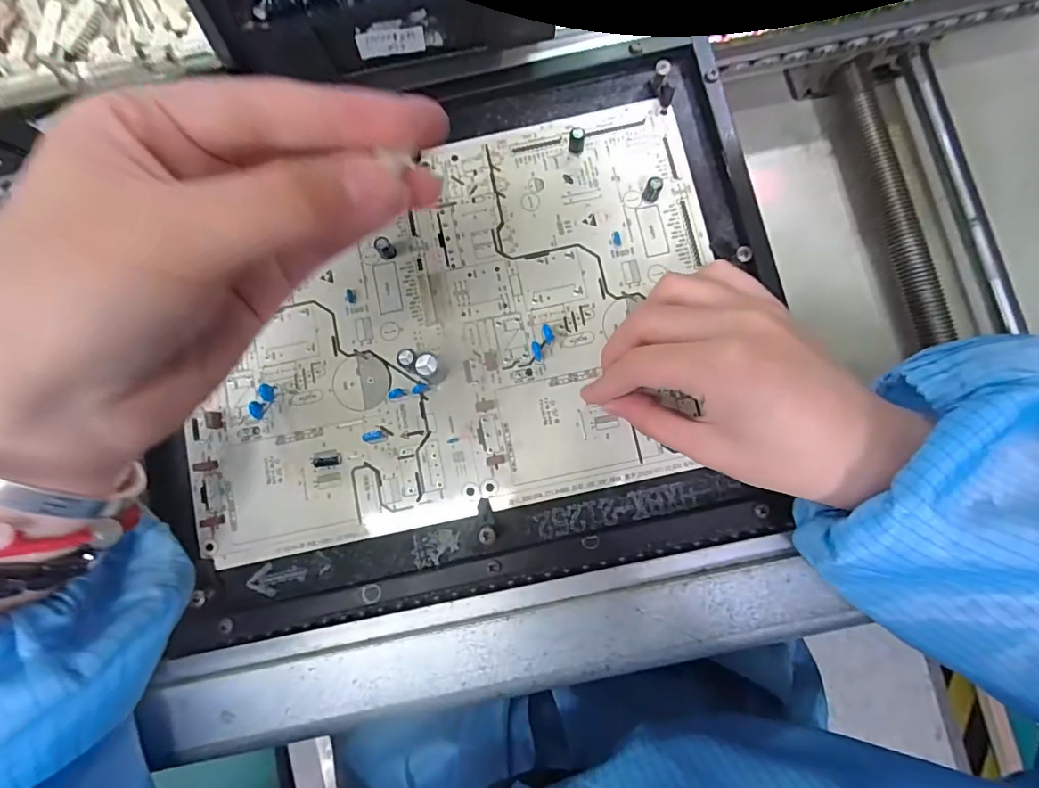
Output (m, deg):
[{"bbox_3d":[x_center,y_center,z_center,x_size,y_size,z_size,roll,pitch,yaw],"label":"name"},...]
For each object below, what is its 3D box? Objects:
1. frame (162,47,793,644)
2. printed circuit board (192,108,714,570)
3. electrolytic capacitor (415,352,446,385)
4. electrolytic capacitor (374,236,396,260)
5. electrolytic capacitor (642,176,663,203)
[{"bbox_3d":[-0.030,-0.035,0.259,0.326,0.031,0.268,-11,79,-1],"label":"frame"},{"bbox_3d":[-0.035,-0.036,0.261,0.270,0.015,0.191,-12,79,-1],"label":"printed circuit board"},{"bbox_3d":[-0.044,-0.012,0.248,0.011,0.021,0.012,4,80,2],"label":"electrolytic capacitor"},{"bbox_3d":[-0.070,-0.076,0.261,0.009,0.013,0.007,-31,80,-5],"label":"electrolytic capacitor"},{"bbox_3d":[0.069,-0.107,0.260,0.008,0.013,0.006,23,81,5],"label":"electrolytic capacitor"}]

